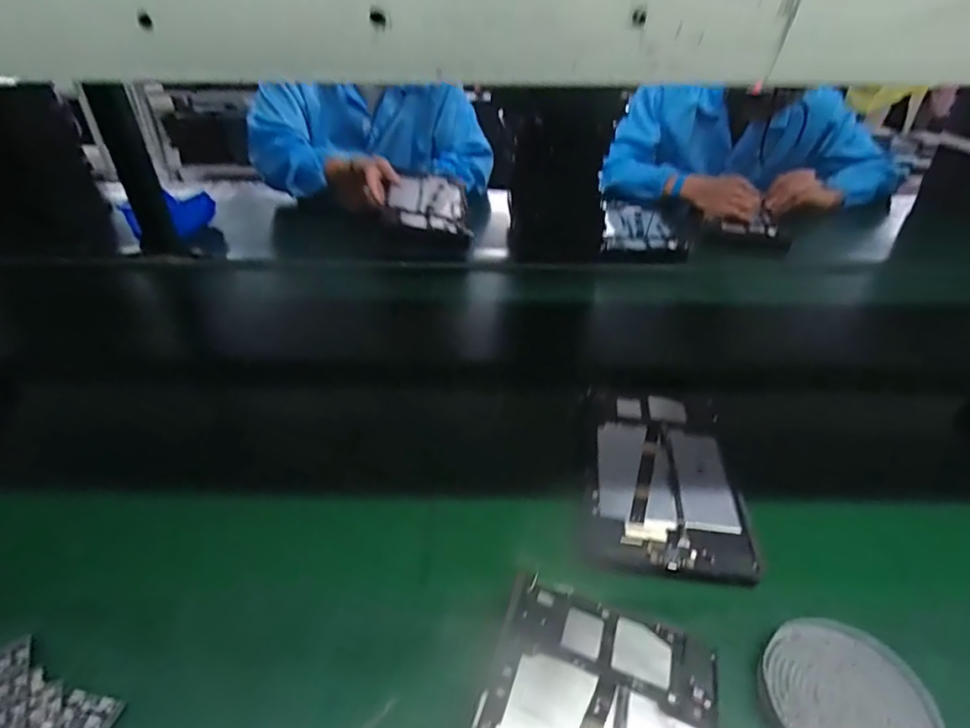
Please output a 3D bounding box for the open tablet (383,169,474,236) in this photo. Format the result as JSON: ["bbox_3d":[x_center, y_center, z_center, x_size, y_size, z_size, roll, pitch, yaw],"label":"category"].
[{"bbox_3d":[-0.105,-0.303,0.995,0.150,0.015,0.197,7,44,-16],"label":"open tablet"}]

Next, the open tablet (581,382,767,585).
[{"bbox_3d":[0.186,0.108,0.567,0.151,0.006,0.252,6,37,8],"label":"open tablet"}]

